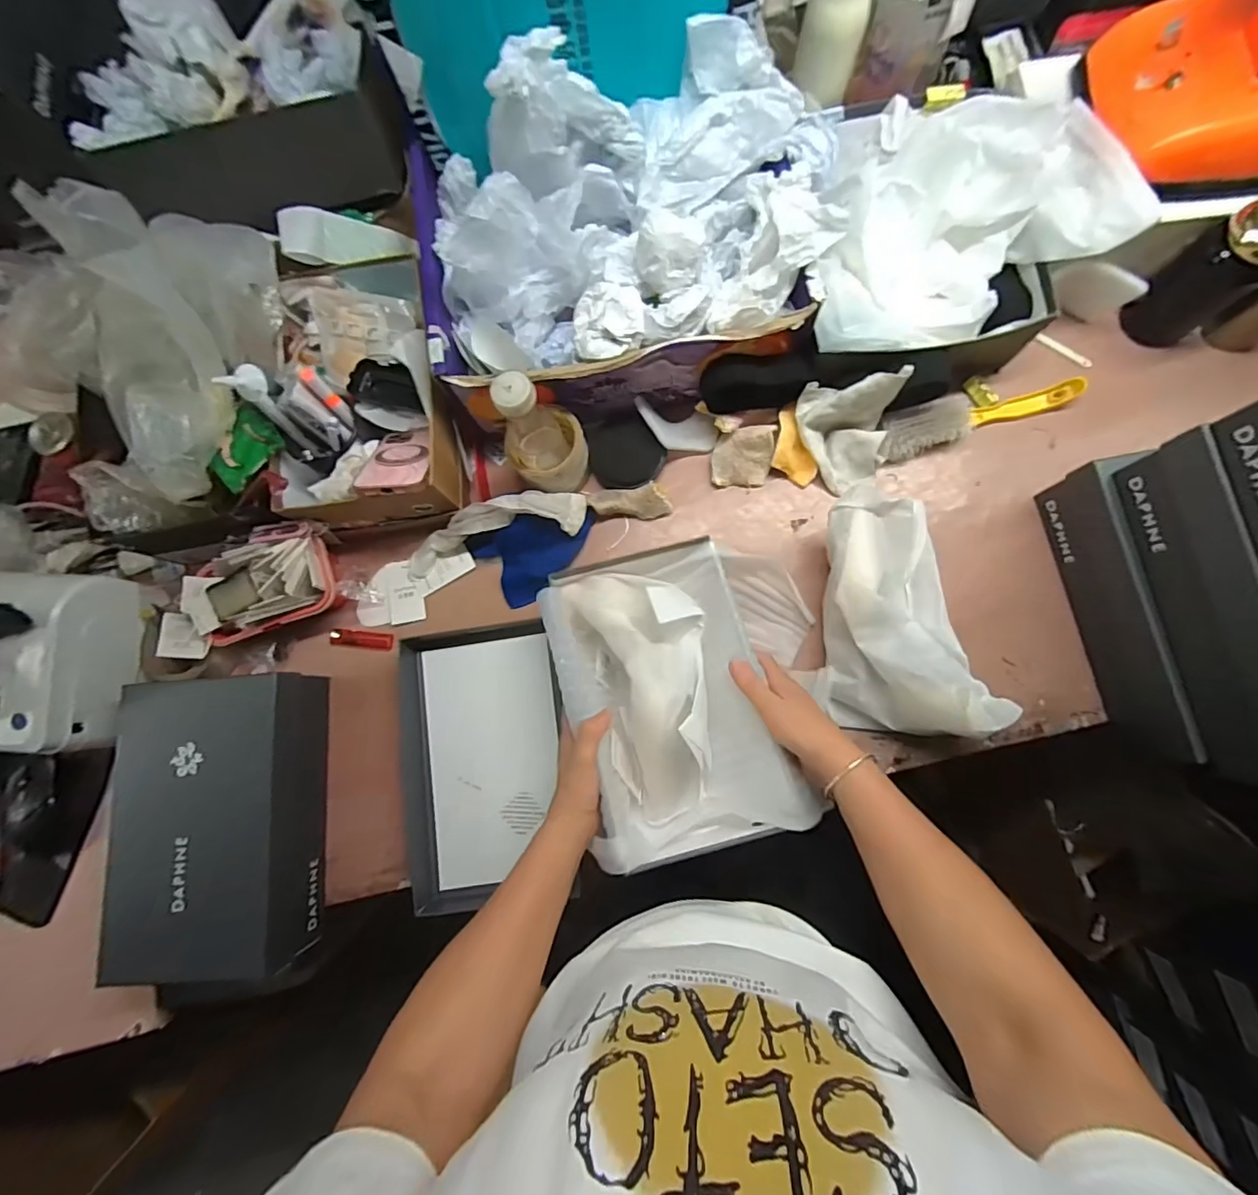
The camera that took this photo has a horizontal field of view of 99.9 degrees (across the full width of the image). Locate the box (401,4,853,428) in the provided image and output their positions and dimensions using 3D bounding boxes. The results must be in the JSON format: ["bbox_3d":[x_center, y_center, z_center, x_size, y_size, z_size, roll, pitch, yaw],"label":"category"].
[{"bbox_3d":[-0.012,-0.381,0.558,0.420,0.202,0.283,-12,81,2],"label":"box"}]

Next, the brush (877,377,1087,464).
[{"bbox_3d":[0.404,-0.219,0.622,0.235,0.038,0.054,-18,81,1],"label":"brush"}]

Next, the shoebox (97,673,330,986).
[{"bbox_3d":[-0.450,0.242,0.588,0.173,0.107,0.295,-5,81,4],"label":"shoebox"}]

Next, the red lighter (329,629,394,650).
[{"bbox_3d":[-0.330,0.052,0.657,0.080,0.014,0.020,6,82,5],"label":"red lighter"}]

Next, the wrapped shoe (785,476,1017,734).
[{"bbox_3d":[0.290,0.019,0.568,0.163,0.085,0.241,4,82,5],"label":"wrapped shoe"}]

